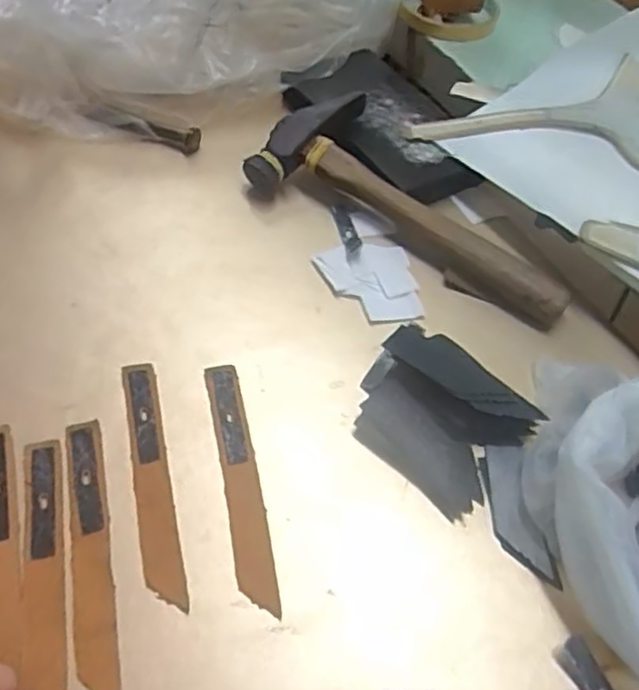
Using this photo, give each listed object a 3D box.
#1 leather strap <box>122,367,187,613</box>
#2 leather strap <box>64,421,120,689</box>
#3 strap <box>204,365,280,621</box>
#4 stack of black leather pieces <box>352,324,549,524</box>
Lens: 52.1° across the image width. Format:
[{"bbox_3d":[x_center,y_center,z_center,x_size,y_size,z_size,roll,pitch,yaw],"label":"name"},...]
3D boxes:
[{"bbox_3d":[-0.080,0.061,0.310,0.016,0.004,0.124,-10,55,-12],"label":"leather strap"},{"bbox_3d":[-0.102,0.090,0.288,0.018,0.004,0.125,-10,55,-12],"label":"leather strap"},{"bbox_3d":[-0.038,0.063,0.313,0.017,0.004,0.127,-9,55,-11],"label":"strap"},{"bbox_3d":[0.060,0.034,0.333,0.083,0.024,0.071,38,59,21],"label":"stack of black leather pieces"}]

